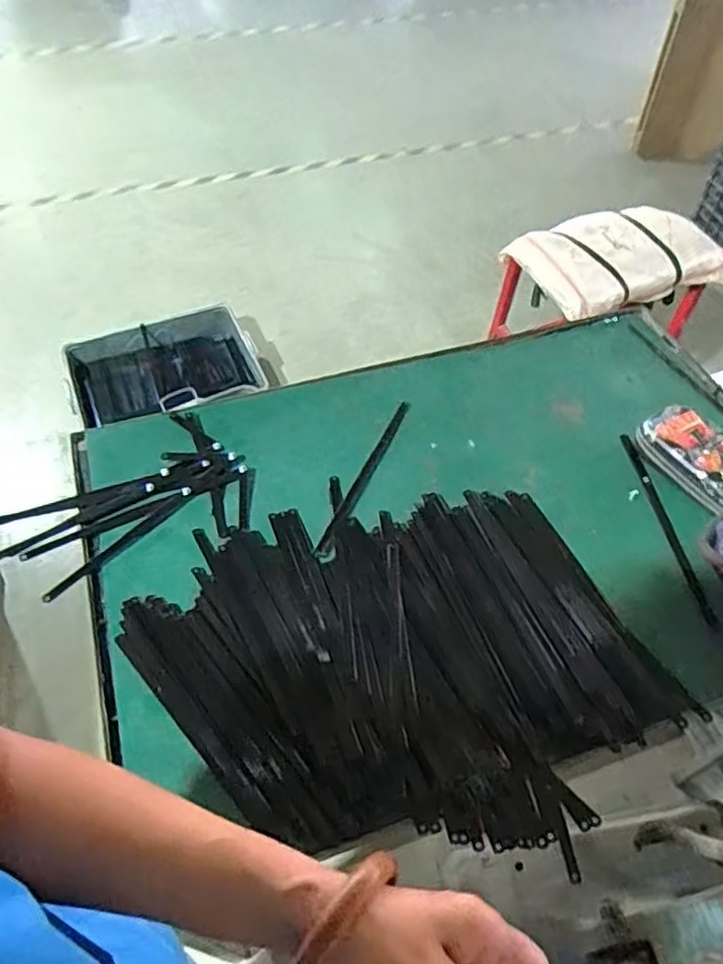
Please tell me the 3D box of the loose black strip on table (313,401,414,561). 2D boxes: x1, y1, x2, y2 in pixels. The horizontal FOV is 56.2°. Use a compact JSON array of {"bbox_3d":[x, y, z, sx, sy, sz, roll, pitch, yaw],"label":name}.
[{"bbox_3d":[0.007,-0.012,0.932,0.020,0.008,0.294,22,55,15],"label":"loose black strip on table"}]

